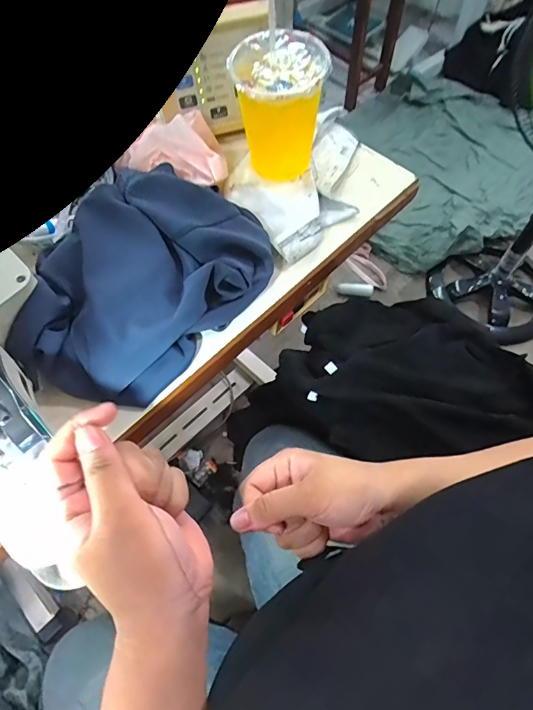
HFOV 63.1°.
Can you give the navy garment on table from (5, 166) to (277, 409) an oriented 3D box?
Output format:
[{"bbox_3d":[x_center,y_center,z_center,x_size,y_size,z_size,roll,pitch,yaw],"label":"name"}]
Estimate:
[{"bbox_3d":[-0.142,-0.093,0.489,0.199,0.096,0.297,37,68,18],"label":"navy garment on table"}]

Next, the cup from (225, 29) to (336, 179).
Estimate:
[{"bbox_3d":[0.014,-0.308,0.565,0.107,0.159,0.107,0,62,0],"label":"cup"}]

